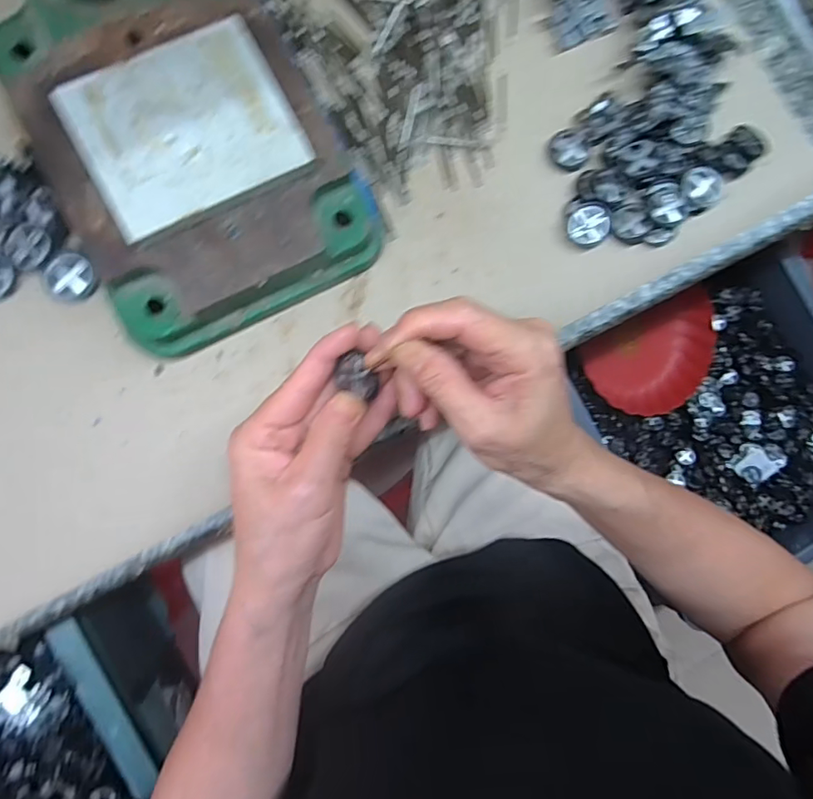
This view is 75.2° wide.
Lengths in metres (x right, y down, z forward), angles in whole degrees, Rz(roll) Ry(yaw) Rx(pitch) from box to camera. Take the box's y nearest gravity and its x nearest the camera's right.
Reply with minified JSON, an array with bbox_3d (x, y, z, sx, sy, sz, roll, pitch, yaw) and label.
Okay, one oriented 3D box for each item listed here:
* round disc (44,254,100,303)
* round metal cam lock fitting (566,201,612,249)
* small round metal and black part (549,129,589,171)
[{"bbox_3d":[-0.201,-0.073,0.317,0.028,0.007,0.027,0,85,-6],"label":"round disc"},{"bbox_3d":[0.122,-0.116,0.351,0.027,0.010,0.030,41,83,-1],"label":"round metal cam lock fitting"},{"bbox_3d":[0.110,-0.169,0.358,0.023,0.008,0.027,-13,86,-7],"label":"small round metal and black part"}]

